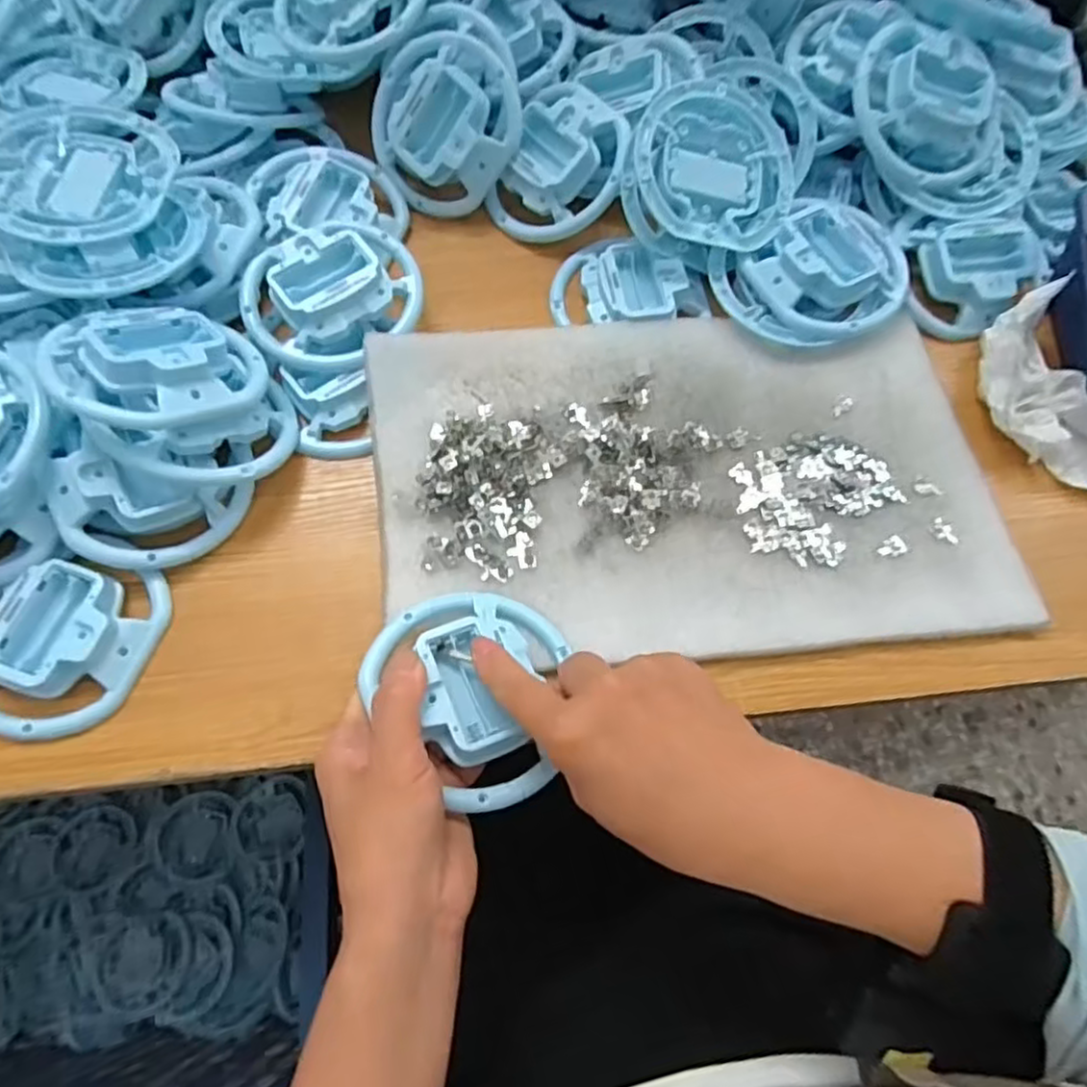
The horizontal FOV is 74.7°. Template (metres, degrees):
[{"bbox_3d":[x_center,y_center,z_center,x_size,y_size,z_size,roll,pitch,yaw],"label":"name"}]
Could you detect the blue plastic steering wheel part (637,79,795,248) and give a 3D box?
[{"bbox_3d":[0.104,-0.232,0.443,0.102,0.020,0.102,13,87,-16],"label":"blue plastic steering wheel part"}]

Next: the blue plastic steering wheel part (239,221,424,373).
[{"bbox_3d":[-0.123,-0.146,0.418,0.100,0.029,0.084,-23,69,-11],"label":"blue plastic steering wheel part"}]

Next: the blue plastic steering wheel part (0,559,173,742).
[{"bbox_3d":[-0.246,0.051,0.352,0.099,0.025,0.084,0,66,-1],"label":"blue plastic steering wheel part"}]

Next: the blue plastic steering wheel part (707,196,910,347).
[{"bbox_3d":[0.167,-0.166,0.440,0.107,0.035,0.092,-32,71,-14],"label":"blue plastic steering wheel part"}]

